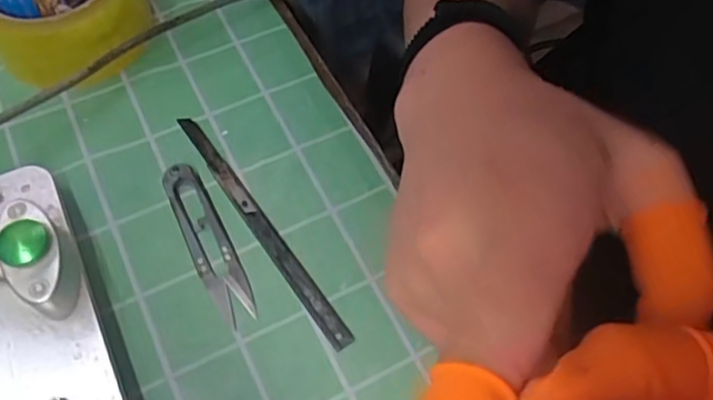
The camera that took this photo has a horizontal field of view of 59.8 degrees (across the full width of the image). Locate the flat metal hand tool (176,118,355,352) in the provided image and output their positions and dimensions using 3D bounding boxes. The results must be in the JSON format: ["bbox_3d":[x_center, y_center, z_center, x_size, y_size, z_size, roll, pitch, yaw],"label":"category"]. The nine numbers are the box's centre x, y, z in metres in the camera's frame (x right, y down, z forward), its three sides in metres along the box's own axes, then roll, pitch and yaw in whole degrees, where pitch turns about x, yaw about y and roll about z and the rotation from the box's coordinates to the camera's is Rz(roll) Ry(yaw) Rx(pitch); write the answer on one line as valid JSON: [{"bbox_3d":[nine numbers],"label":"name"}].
[{"bbox_3d":[-0.056,0.012,0.349,0.013,0.007,0.169,-32,67,-18],"label":"flat metal hand tool"}]

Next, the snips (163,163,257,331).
[{"bbox_3d":[-0.083,0.022,0.343,0.023,0.008,0.099,-24,65,-14],"label":"snips"}]

